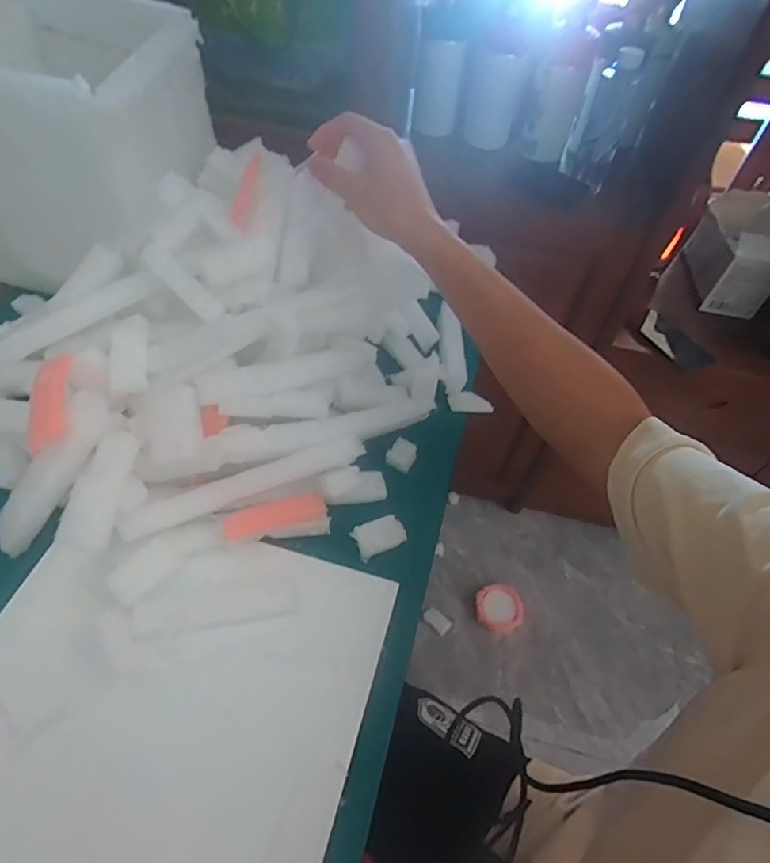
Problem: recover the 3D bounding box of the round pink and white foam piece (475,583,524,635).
[{"bbox_3d":[0.262,0.400,1.202,0.111,0.028,0.102,3,51,-4],"label":"round pink and white foam piece"}]

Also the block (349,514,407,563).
[{"bbox_3d":[-0.005,0.096,0.483,0.045,0.010,0.029,-20,56,-20],"label":"block"}]

